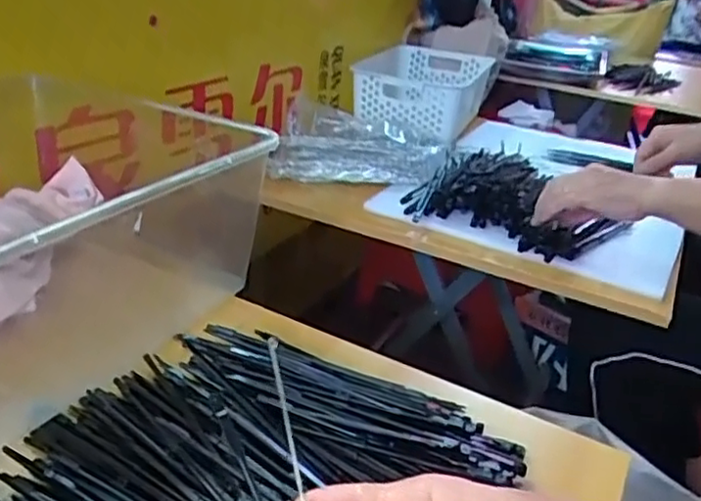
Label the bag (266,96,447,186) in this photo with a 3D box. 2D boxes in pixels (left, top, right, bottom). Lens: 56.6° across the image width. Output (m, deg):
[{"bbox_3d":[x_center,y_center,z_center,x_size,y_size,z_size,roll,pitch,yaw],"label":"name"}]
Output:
[{"bbox_3d":[0.011,-0.156,0.981,0.260,0.063,0.149,5,28,-3],"label":"bag"}]

